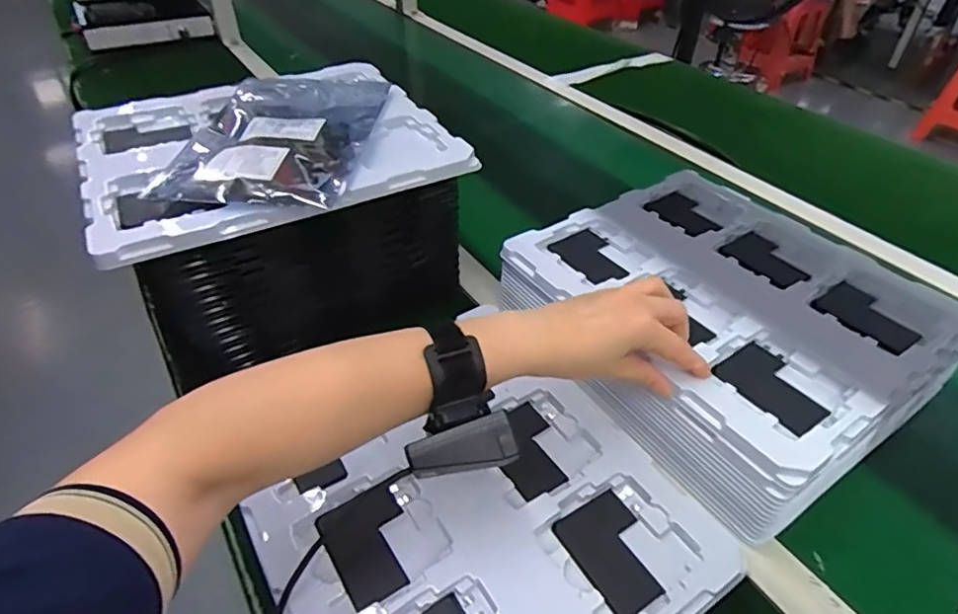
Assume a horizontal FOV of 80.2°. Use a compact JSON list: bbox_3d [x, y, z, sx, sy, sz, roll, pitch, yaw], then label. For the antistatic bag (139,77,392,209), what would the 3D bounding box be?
[{"bbox_3d":[-0.182,-0.167,0.539,0.158,0.026,0.242,4,42,5],"label":"antistatic bag"}]

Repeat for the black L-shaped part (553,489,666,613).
[{"bbox_3d":[0.096,0.170,0.394,0.057,0.006,0.077,-22,46,-22],"label":"black L-shaped part"}]

